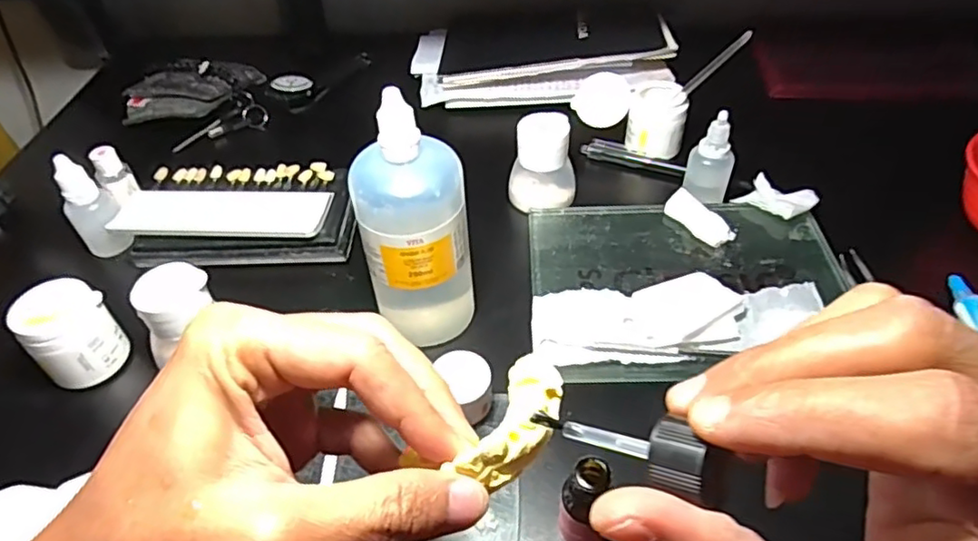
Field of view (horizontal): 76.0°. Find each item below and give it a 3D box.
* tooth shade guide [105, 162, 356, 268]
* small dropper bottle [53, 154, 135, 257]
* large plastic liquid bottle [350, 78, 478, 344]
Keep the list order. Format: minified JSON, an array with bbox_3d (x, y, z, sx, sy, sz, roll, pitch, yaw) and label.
[{"bbox_3d":[-0.181,-0.042,0.459,0.168,0.020,0.088,0,47,3],"label":"tooth shade guide"},{"bbox_3d":[-0.278,-0.040,0.442,0.031,0.083,0.024,-27,51,-21],"label":"small dropper bottle"},{"bbox_3d":[-0.041,-0.021,0.344,0.059,0.137,0.050,-7,47,-4],"label":"large plastic liquid bottle"}]

